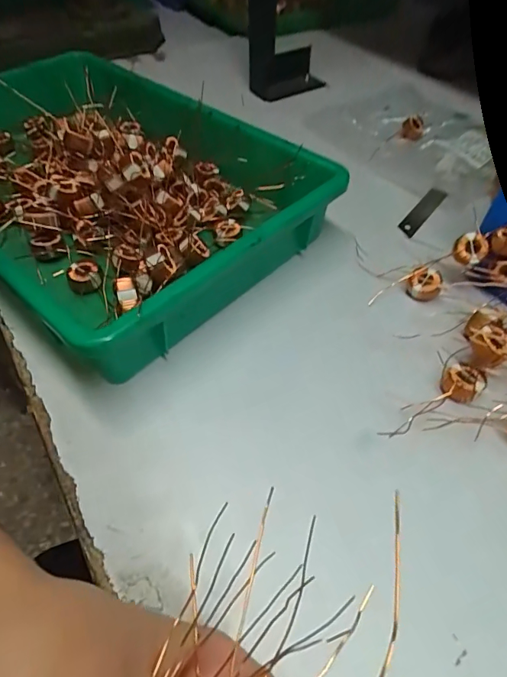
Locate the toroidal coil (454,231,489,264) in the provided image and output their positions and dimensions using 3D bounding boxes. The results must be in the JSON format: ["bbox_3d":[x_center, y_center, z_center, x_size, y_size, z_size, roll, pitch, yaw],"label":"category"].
[{"bbox_3d":[0.160,-0.066,0.321,0.022,0.023,0.011,23,12,19],"label":"toroidal coil"}]

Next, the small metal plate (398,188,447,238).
[{"bbox_3d":[0.158,-0.118,0.410,0.017,0.004,0.086,32,57,21],"label":"small metal plate"}]

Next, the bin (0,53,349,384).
[{"bbox_3d":[-0.140,-0.139,0.380,0.376,0.078,0.235,36,59,25],"label":"bin"}]

